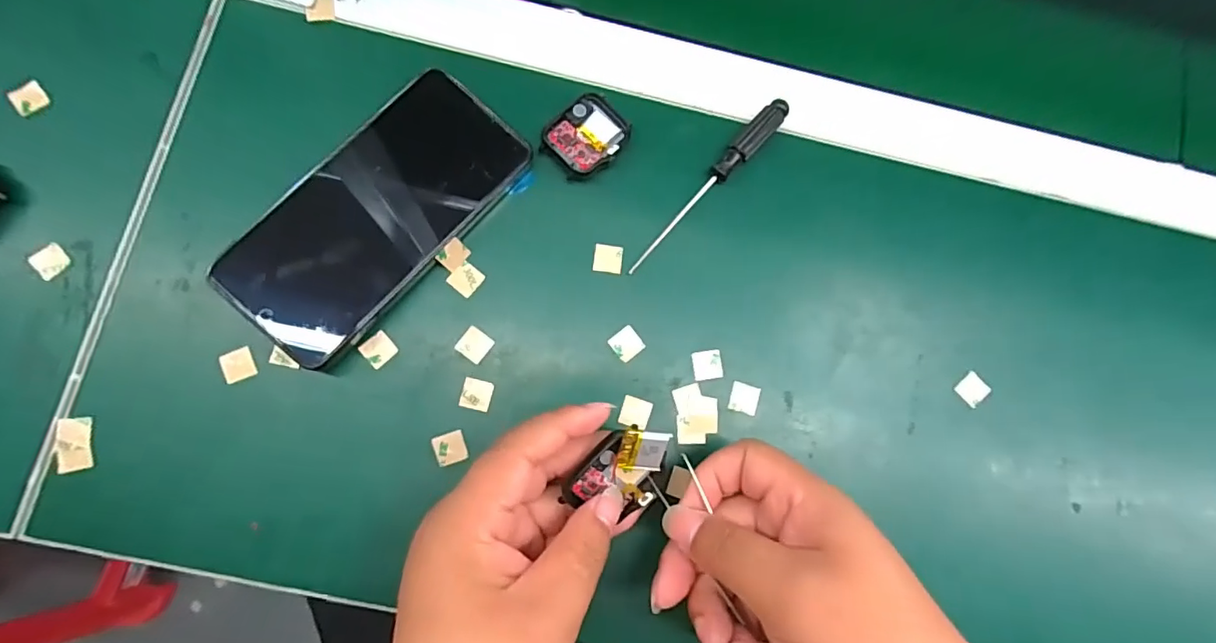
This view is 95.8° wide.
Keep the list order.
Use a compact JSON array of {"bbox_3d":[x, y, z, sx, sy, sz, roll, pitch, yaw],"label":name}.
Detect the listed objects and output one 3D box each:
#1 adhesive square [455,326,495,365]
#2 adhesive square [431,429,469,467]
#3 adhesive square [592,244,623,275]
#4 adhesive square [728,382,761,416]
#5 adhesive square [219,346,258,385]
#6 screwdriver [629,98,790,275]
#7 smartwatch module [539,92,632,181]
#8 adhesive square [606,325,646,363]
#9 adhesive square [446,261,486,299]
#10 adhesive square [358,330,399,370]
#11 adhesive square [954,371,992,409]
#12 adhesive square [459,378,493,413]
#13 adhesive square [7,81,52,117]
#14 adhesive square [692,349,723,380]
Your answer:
[{"bbox_3d":[-0.071,0.013,0.291,0.016,0.004,0.015,36,81,1],"label":"adhesive square"},{"bbox_3d":[-0.081,0.065,0.282,0.016,0.004,0.016,-19,84,-7],"label":"adhesive square"},{"bbox_3d":[0.000,-0.035,0.303,0.016,0.004,0.015,8,81,-4],"label":"adhesive square"},{"bbox_3d":[0.075,0.042,0.299,0.016,0.004,0.016,17,81,-2],"label":"adhesive square"},{"bbox_3d":[-0.188,0.022,0.278,0.015,0.004,0.015,-22,84,-7],"label":"adhesive square"},{"bbox_3d":[0.057,-0.078,0.308,0.014,0.010,0.131,43,81,2],"label":"screwdriver"},{"bbox_3d":[-0.012,-0.103,0.307,0.047,0.009,0.037,-43,87,-9],"label":"smartwatch module"},{"bbox_3d":[0.010,0.012,0.297,0.016,0.004,0.015,-39,87,-9],"label":"adhesive square"},{"bbox_3d":[-0.077,-0.023,0.295,0.015,0.004,0.016,39,81,1],"label":"adhesive square"},{"bbox_3d":[-0.120,0.014,0.287,0.015,0.004,0.015,-41,87,-9],"label":"adhesive square"},{"bbox_3d":[0.207,0.038,0.310,0.016,0.004,0.015,-39,87,-9],"label":"adhesive square"},{"bbox_3d":[-0.069,0.038,0.286,0.015,0.004,0.015,14,81,-3],"label":"adhesive square"},{"bbox_3d":[-0.304,-0.118,0.287,0.014,0.004,0.015,-30,86,-8],"label":"adhesive square"},{"bbox_3d":[0.055,0.024,0.300,0.016,0.004,0.016,-6,83,-6],"label":"adhesive square"}]

